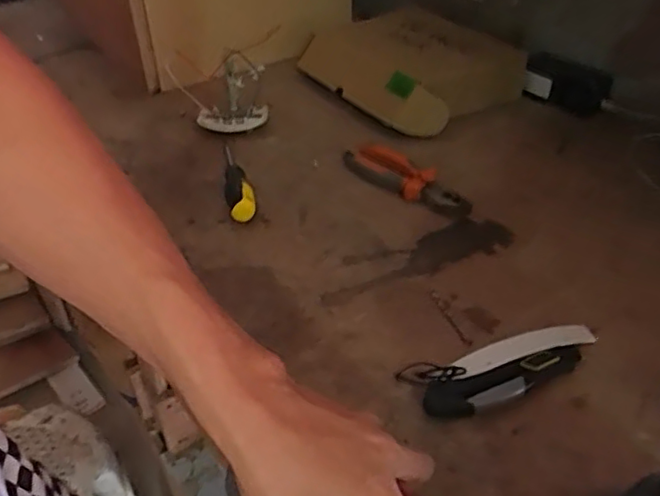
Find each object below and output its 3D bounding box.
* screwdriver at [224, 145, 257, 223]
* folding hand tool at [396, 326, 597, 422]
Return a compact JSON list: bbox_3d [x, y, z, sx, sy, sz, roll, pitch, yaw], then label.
[{"bbox_3d":[-0.120,-0.096,0.779,0.030,0.031,0.197,-10,33,-10],"label":"screwdriver"},{"bbox_3d":[0.152,0.099,0.526,0.173,0.022,0.063,-13,39,-14],"label":"folding hand tool"}]

